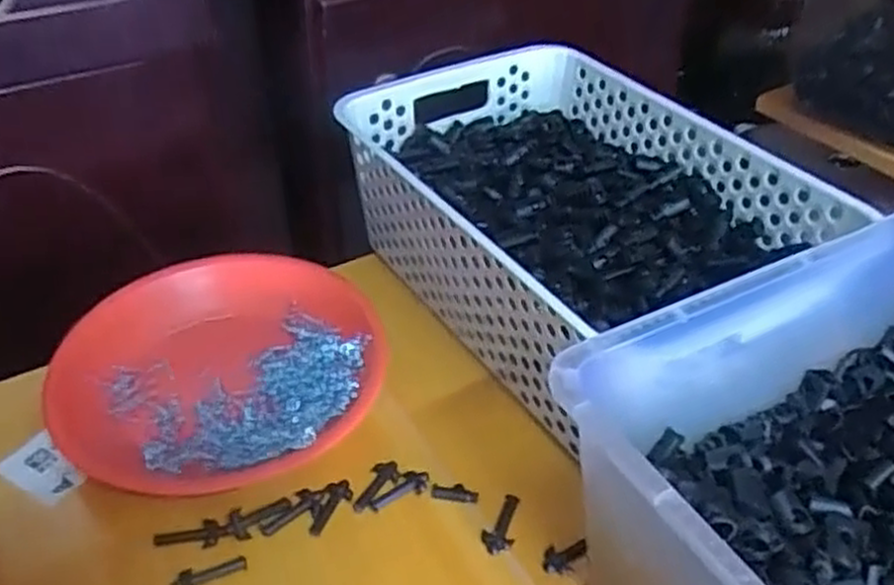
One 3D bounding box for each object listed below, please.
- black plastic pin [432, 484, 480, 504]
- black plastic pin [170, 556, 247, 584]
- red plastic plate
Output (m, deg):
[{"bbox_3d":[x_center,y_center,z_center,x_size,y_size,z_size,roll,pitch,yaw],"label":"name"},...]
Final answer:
[{"bbox_3d":[0.005,0.109,0.434,0.026,0.004,0.009,7,40,7],"label":"black plastic pin"},{"bbox_3d":[-0.117,0.141,0.393,0.036,0.005,0.013,-12,41,-15],"label":"black plastic pin"},{"bbox_3d":[-0.138,0.046,0.485,0.189,0.029,0.175,1,40,-1],"label":"red plastic plate"}]

